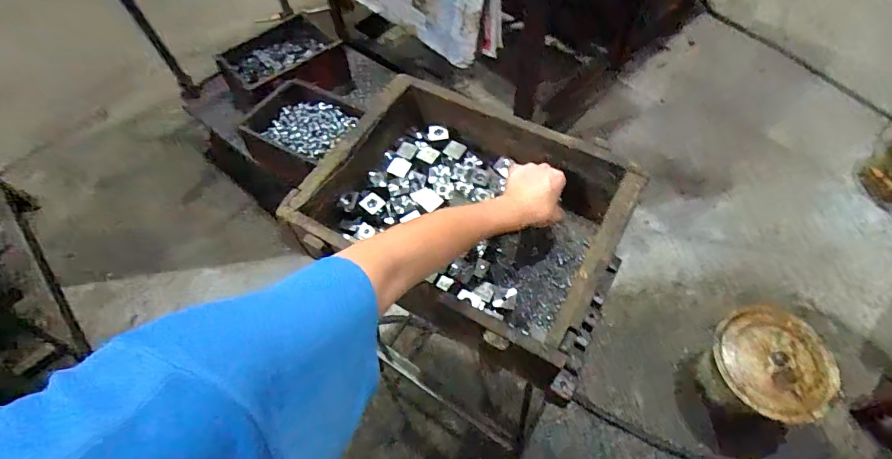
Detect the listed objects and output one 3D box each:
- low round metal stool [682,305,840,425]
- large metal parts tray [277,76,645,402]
[{"bbox_3d":[0.756,0.353,1.106,0.253,0.267,0.234,-1,59,2],"label":"low round metal stool"},{"bbox_3d":[0.034,-0.009,0.634,0.419,0.157,0.303,26,64,17],"label":"large metal parts tray"}]

